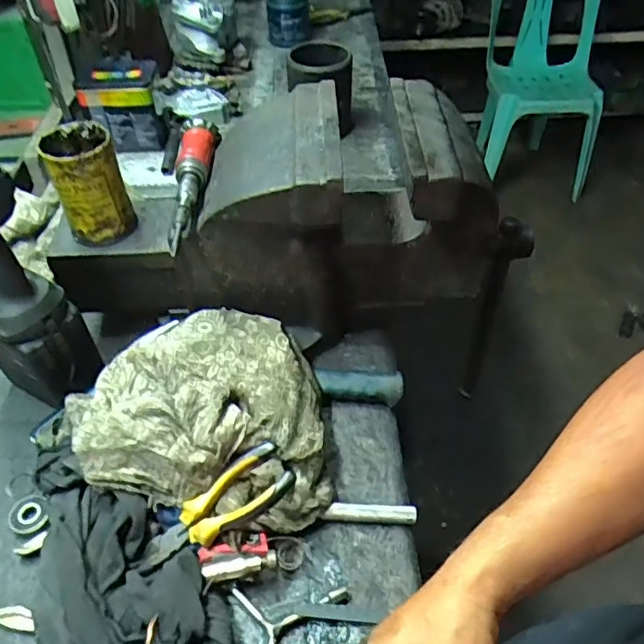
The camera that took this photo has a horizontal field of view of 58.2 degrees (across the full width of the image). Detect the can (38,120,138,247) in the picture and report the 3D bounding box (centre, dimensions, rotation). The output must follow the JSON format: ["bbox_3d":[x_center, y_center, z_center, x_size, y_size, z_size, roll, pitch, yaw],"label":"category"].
[{"bbox_3d":[-0.262,-0.156,0.656,0.072,0.116,0.077,-16,49,-13],"label":"can"}]

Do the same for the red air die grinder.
[{"bbox_3d":[-0.148,-0.152,0.650,0.041,0.042,0.221,0,47,1],"label":"red air die grinder"}]

